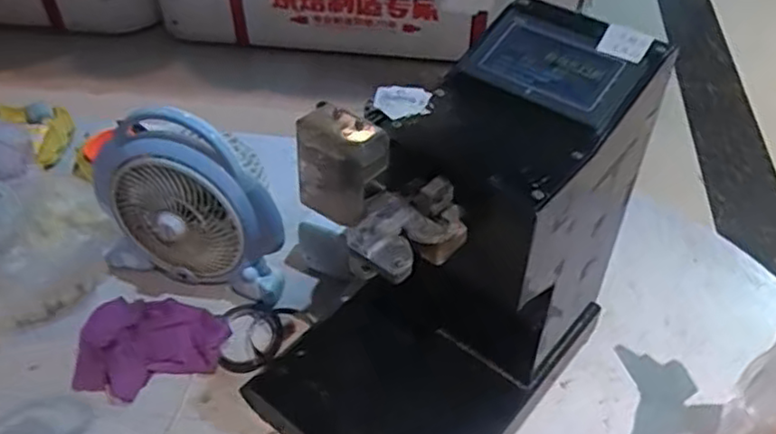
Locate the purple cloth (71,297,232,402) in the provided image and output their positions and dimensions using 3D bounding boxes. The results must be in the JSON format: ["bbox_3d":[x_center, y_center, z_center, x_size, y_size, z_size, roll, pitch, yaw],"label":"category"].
[{"bbox_3d":[-0.298,0.162,0.856,0.180,0.044,0.147,4,44,5],"label":"purple cloth"}]

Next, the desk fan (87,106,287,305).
[{"bbox_3d":[-0.252,-0.025,0.879,0.252,0.232,0.110,13,45,13],"label":"desk fan"}]

